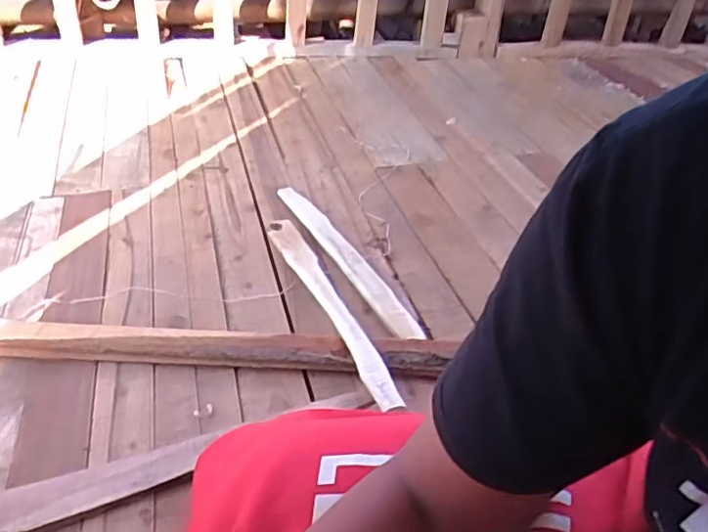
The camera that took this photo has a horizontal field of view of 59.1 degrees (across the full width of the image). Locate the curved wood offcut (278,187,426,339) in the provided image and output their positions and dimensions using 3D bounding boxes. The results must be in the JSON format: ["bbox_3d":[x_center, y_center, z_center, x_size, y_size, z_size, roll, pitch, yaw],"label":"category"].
[{"bbox_3d":[-0.019,-0.024,1.047,0.048,0.016,0.458,-14,40,-24],"label":"curved wood offcut"}]

